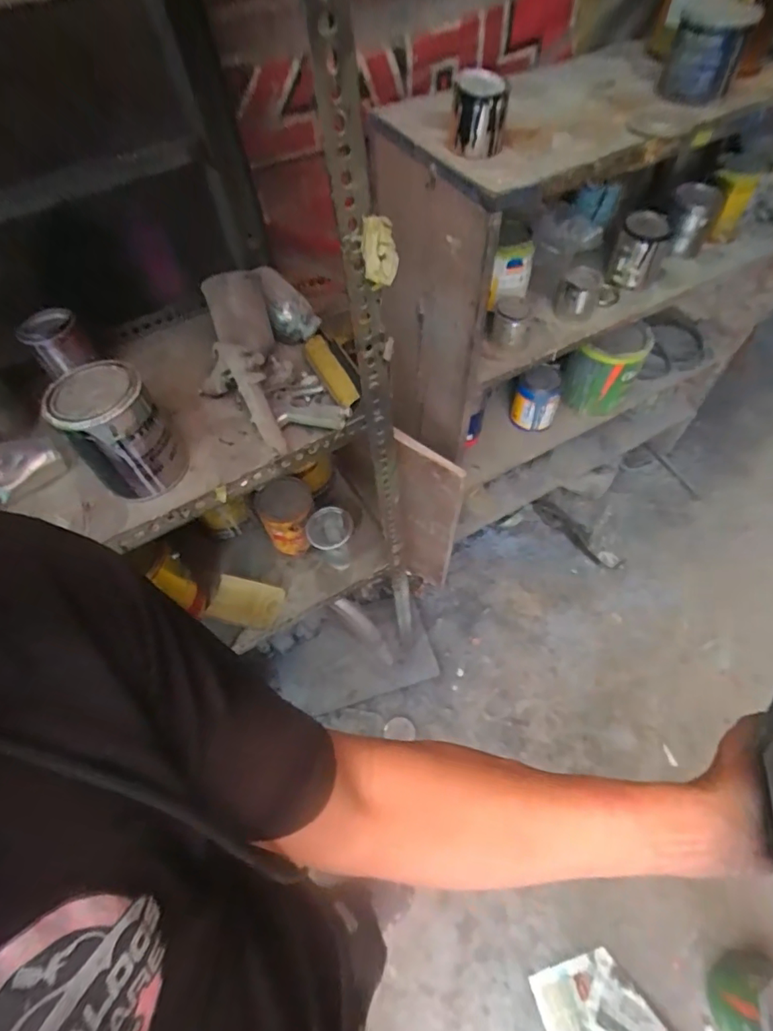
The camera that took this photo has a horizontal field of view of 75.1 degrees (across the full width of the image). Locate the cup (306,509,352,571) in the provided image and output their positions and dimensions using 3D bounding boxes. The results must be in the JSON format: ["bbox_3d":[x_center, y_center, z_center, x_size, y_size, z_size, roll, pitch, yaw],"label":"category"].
[{"bbox_3d":[-0.107,0.046,0.972,0.078,0.109,0.077,-2,56,3],"label":"cup"}]

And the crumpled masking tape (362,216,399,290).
[{"bbox_3d":[-0.006,-0.244,0.467,0.030,0.050,0.043,-5,56,1],"label":"crumpled masking tape"}]

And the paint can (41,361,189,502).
[{"bbox_3d":[-0.312,-0.095,0.601,0.100,0.137,0.098,-2,56,3],"label":"paint can"}]

